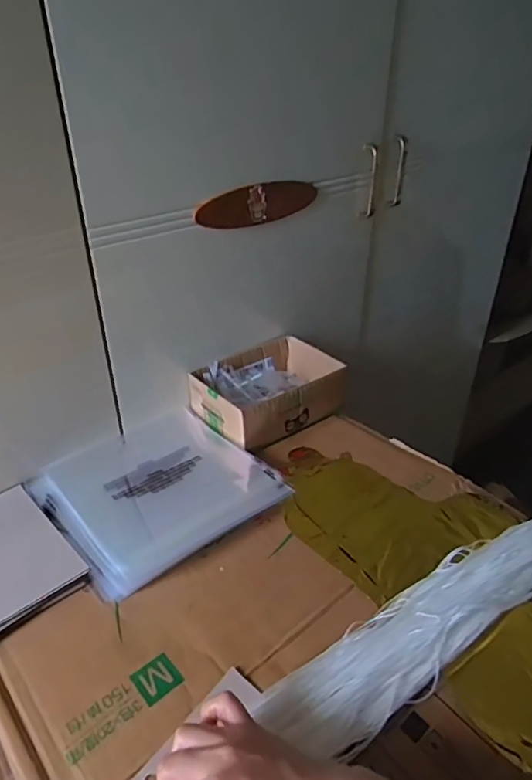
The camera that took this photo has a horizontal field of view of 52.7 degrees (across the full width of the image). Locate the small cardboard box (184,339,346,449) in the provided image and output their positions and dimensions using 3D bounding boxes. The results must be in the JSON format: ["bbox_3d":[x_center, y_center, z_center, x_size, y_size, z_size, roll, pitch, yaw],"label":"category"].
[{"bbox_3d":[0.005,-0.001,0.738,0.188,0.062,0.136,-22,42,-32],"label":"small cardboard box"}]

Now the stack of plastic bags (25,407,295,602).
[{"bbox_3d":[-0.128,0.108,0.622,0.227,0.022,0.221,-24,40,-31],"label":"stack of plastic bags"}]

